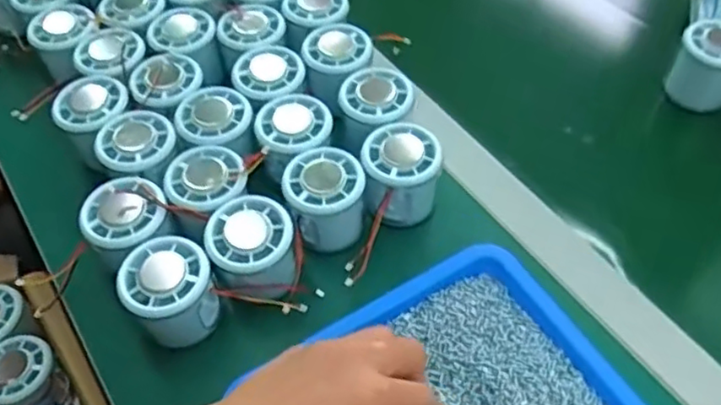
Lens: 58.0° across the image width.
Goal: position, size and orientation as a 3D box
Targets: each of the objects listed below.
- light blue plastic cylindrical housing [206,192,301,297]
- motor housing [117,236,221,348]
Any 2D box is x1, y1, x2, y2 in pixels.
[{"bbox_3d":[-0.072,0.032,0.449,0.056,0.055,0.054,0,53,0],"label":"light blue plastic cylindrical housing"},{"bbox_3d":[-0.124,0.059,0.431,0.054,0.055,0.058,0,53,0],"label":"motor housing"}]

